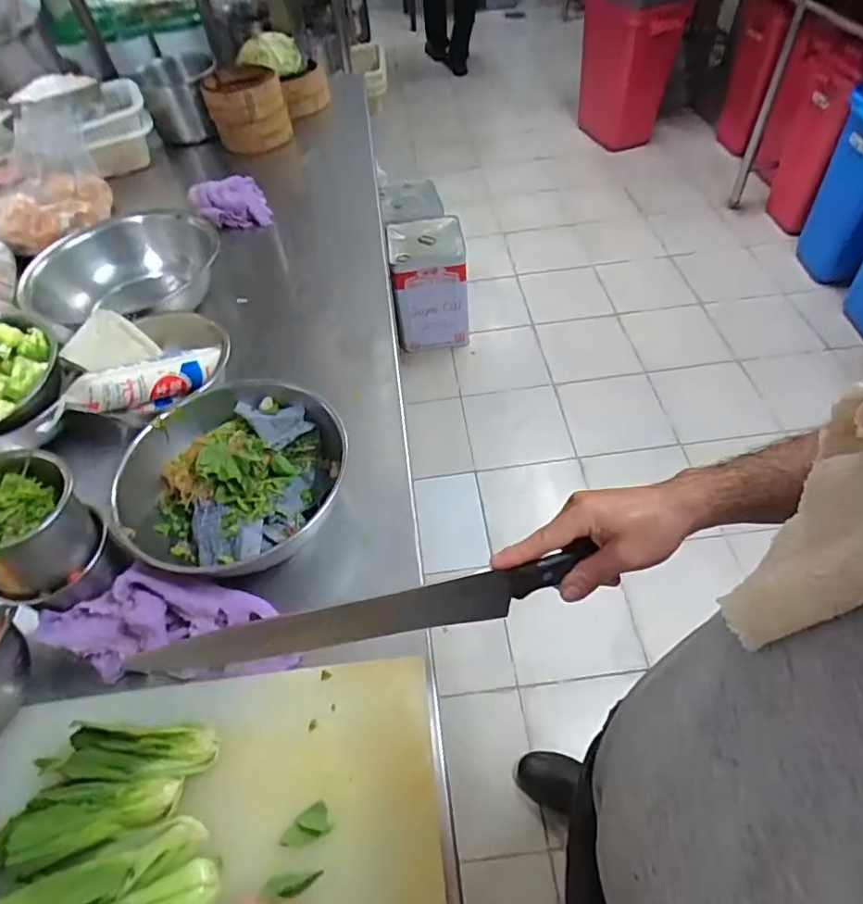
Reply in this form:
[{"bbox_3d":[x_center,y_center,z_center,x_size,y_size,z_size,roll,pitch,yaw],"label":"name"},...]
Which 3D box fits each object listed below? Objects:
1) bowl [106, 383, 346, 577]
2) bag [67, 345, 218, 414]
[{"bbox_3d":[-0.200,0.028,0.559,0.216,0.072,0.213,16,54,16],"label":"bowl"},{"bbox_3d":[-0.315,-0.075,0.625,0.032,0.062,0.159,34,39,26],"label":"bag"}]

